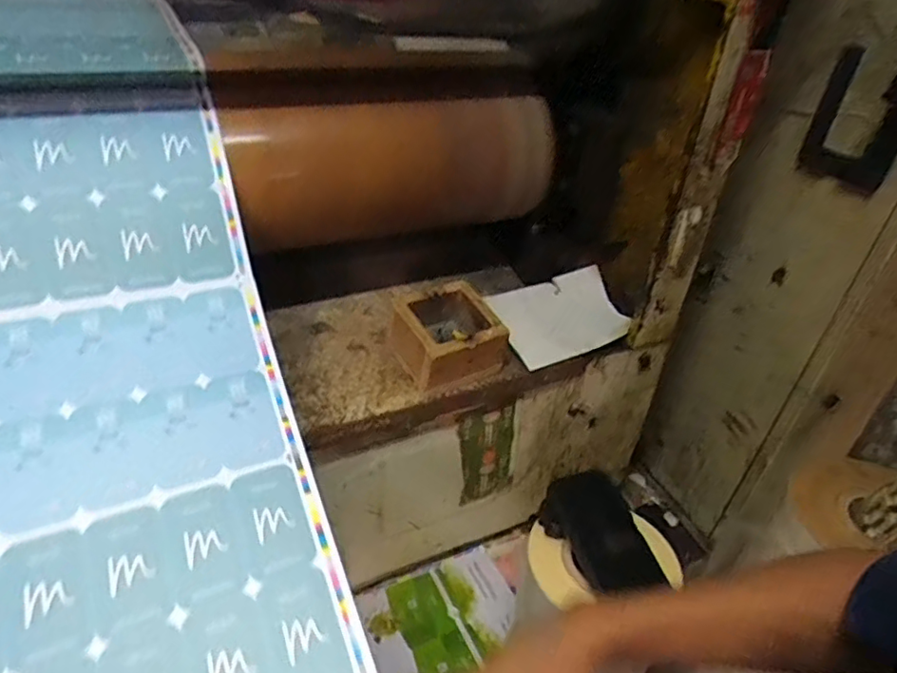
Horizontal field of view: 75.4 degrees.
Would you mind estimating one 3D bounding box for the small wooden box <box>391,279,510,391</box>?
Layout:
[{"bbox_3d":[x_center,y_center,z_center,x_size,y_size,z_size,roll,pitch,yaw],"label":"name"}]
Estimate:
[{"bbox_3d":[-0.003,-0.009,0.799,0.126,0.087,0.131,-15,41,-24],"label":"small wooden box"}]

